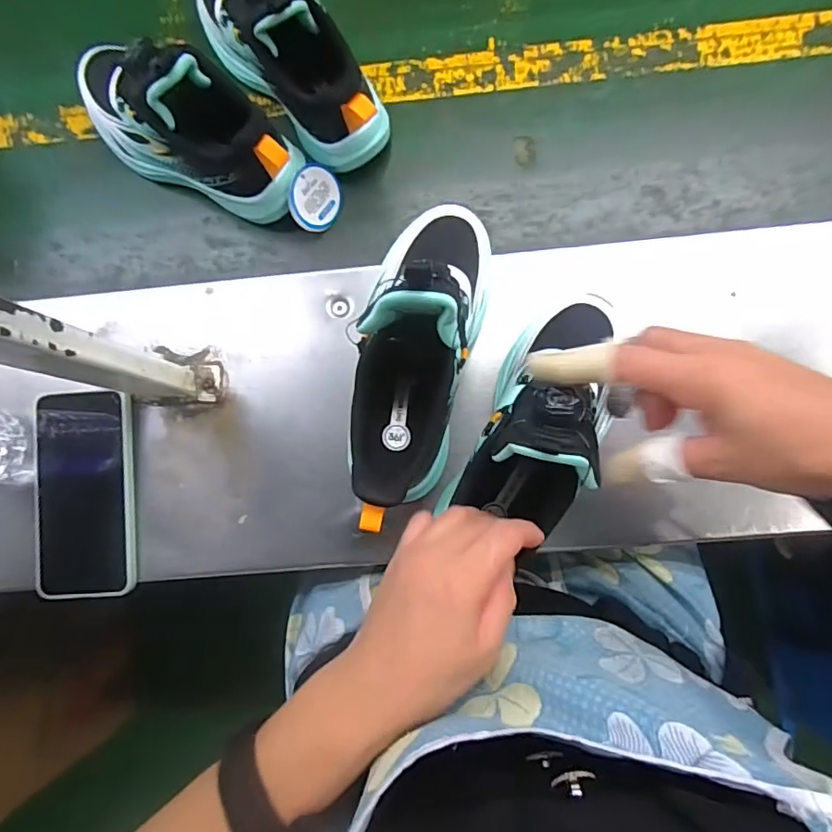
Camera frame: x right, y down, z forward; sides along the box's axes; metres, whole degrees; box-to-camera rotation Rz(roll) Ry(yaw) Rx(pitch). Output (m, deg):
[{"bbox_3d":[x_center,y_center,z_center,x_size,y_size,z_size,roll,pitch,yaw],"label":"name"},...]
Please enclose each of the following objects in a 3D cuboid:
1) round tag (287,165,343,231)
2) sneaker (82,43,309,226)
[{"bbox_3d":[-0.084,-0.181,0.436,0.004,0.048,0.051,24,85,44],"label":"round tag"},{"bbox_3d":[-0.188,-0.231,0.407,0.205,0.115,0.073,25,87,6],"label":"sneaker"}]

